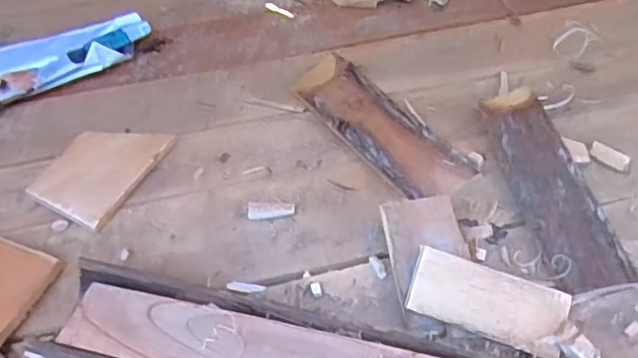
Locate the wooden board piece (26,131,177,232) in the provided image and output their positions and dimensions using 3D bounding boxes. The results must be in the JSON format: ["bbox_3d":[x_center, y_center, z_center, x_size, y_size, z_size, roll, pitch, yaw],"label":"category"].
[{"bbox_3d":[-0.236,-0.010,0.682,0.092,0.024,0.134,23,55,18],"label":"wooden board piece"}]

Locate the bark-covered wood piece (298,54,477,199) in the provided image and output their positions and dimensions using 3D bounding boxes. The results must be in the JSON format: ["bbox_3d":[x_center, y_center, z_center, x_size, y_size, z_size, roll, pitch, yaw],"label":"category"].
[{"bbox_3d":[0.068,-0.060,0.717,0.081,0.023,0.246,-31,58,-22],"label":"bark-covered wood piece"}]

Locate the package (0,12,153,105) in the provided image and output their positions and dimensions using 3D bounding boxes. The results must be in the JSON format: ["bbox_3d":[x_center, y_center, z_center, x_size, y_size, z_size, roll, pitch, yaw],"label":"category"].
[{"bbox_3d":[-0.338,-0.135,0.760,0.272,0.049,0.084,-33,58,-23],"label":"package"}]

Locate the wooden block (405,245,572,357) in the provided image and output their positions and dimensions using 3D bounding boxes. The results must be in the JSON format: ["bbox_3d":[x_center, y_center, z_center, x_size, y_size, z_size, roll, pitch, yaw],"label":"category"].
[{"bbox_3d":[0.151,0.110,0.563,0.137,0.013,0.060,18,77,9],"label":"wooden block"}]

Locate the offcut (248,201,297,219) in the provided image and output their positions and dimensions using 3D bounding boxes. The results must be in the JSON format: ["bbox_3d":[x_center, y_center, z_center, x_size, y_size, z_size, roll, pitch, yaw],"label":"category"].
[{"bbox_3d":[-0.049,0.033,0.651,0.048,0.005,0.020,1,52,2],"label":"offcut"}]

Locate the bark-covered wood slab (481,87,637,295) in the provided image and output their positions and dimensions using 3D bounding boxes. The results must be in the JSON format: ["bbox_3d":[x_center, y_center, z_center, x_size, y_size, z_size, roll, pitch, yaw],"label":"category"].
[{"bbox_3d":[0.237,0.003,0.655,0.073,0.030,0.249,-9,52,-6],"label":"bark-covered wood slab"}]

